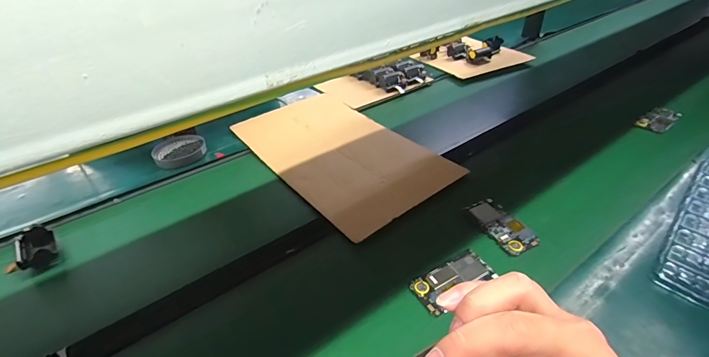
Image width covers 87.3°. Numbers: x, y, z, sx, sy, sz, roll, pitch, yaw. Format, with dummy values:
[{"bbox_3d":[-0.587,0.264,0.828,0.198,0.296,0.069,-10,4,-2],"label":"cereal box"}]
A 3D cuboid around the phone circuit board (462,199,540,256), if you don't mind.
[{"bbox_3d":[0.253,0.078,0.641,0.063,0.009,0.125,-17,40,-18],"label":"phone circuit board"}]

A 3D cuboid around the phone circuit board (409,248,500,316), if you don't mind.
[{"bbox_3d":[0.150,0.150,0.557,0.125,0.006,0.062,-21,41,-21],"label":"phone circuit board"}]

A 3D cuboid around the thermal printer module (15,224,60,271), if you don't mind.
[{"bbox_3d":[-0.538,0.117,0.630,0.055,0.047,0.073,-29,45,-30],"label":"thermal printer module"}]

